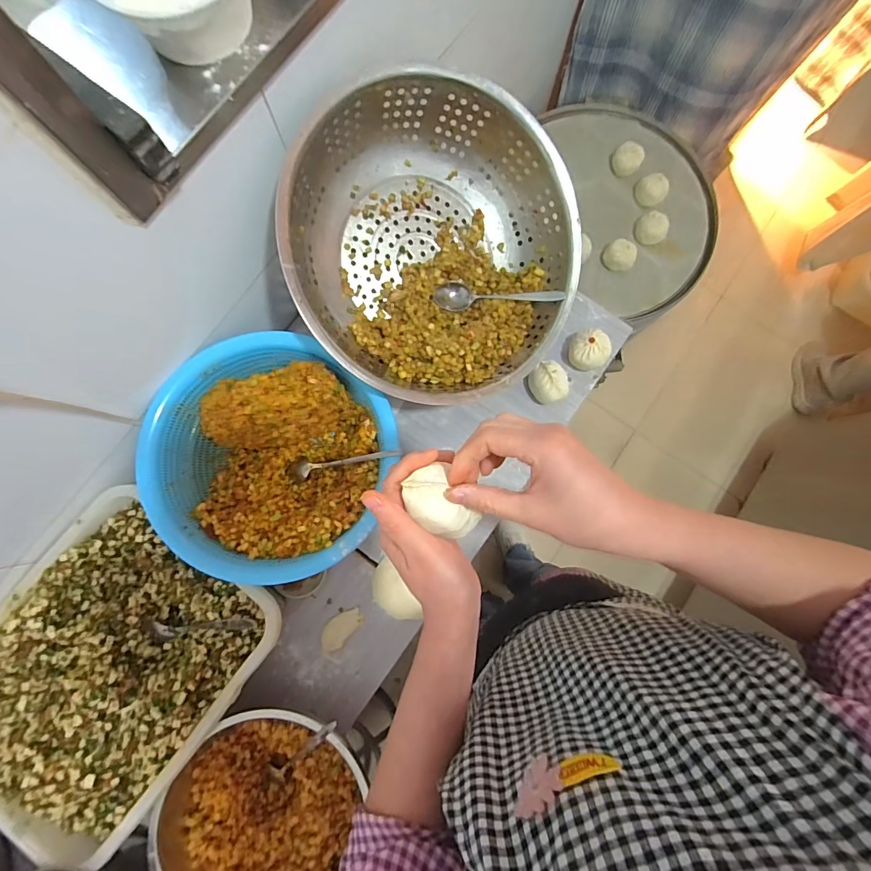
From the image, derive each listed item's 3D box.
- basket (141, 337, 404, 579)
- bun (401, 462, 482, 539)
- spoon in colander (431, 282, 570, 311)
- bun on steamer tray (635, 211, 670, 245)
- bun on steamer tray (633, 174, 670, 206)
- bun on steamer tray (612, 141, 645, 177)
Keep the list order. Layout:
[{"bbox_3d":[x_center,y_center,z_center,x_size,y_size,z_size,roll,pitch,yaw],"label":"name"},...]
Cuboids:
[{"bbox_3d":[-0.217,0.026,0.599,0.303,0.142,0.309,19,89,9],"label":"basket"},{"bbox_3d":[0.003,0.052,0.328,0.037,0.034,0.058,-31,82,5],"label":"bun"},{"bbox_3d":[0.092,-0.211,0.649,0.187,0.034,0.037,1,86,8],"label":"spoon in colander"},{"bbox_3d":[0.499,-0.479,0.996,0.072,0.041,0.076,-1,86,8],"label":"bun on steamer tray"},{"bbox_3d":[0.508,-0.576,1.021,0.073,0.040,0.067,-1,86,8],"label":"bun on steamer tray"},{"bbox_3d":[0.457,-0.658,1.028,0.072,0.046,0.068,-1,86,8],"label":"bun on steamer tray"}]

